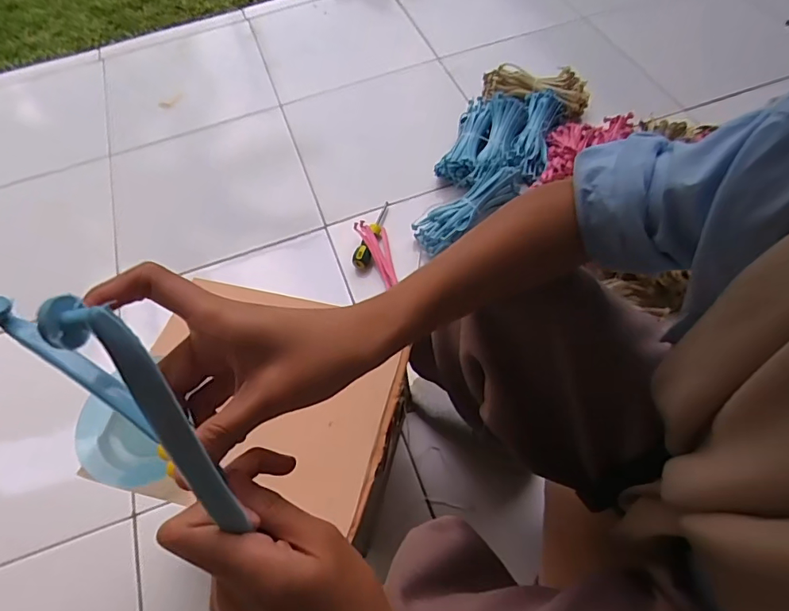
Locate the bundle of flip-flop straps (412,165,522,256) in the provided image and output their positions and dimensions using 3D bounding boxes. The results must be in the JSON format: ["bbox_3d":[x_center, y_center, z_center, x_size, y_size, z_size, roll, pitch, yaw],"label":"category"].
[{"bbox_3d":[0.129,-0.177,0.867,0.202,0.072,0.088,-33,63,-14],"label":"bundle of flip-flop straps"}]

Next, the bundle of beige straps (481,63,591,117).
[{"bbox_3d":[0.296,-0.461,1.035,0.226,0.057,0.082,17,63,14],"label":"bundle of beige straps"}]

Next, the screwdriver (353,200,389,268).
[{"bbox_3d":[-0.038,-0.128,0.908,0.026,0.036,0.156,17,63,14],"label":"screwdriver"}]

